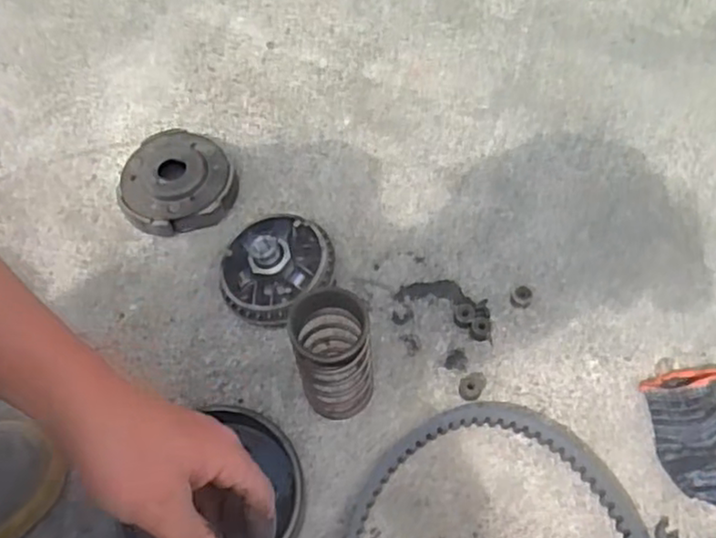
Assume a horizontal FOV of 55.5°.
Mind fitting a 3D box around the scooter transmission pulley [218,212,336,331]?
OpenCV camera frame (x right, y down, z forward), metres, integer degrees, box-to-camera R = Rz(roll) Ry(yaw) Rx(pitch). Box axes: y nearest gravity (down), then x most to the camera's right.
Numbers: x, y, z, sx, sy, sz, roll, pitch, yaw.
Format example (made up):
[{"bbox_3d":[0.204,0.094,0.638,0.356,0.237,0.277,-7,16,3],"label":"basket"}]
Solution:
[{"bbox_3d":[-0.077,-0.007,0.619,0.101,0.050,0.093,-2,59,3],"label":"scooter transmission pulley"}]

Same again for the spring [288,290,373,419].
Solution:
[{"bbox_3d":[-0.018,0.070,0.531,0.056,0.119,0.061,-2,59,3],"label":"spring"}]

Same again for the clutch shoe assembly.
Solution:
[{"bbox_3d":[-0.182,-0.089,0.679,0.111,0.033,0.108,-2,59,3],"label":"clutch shoe assembly"}]

